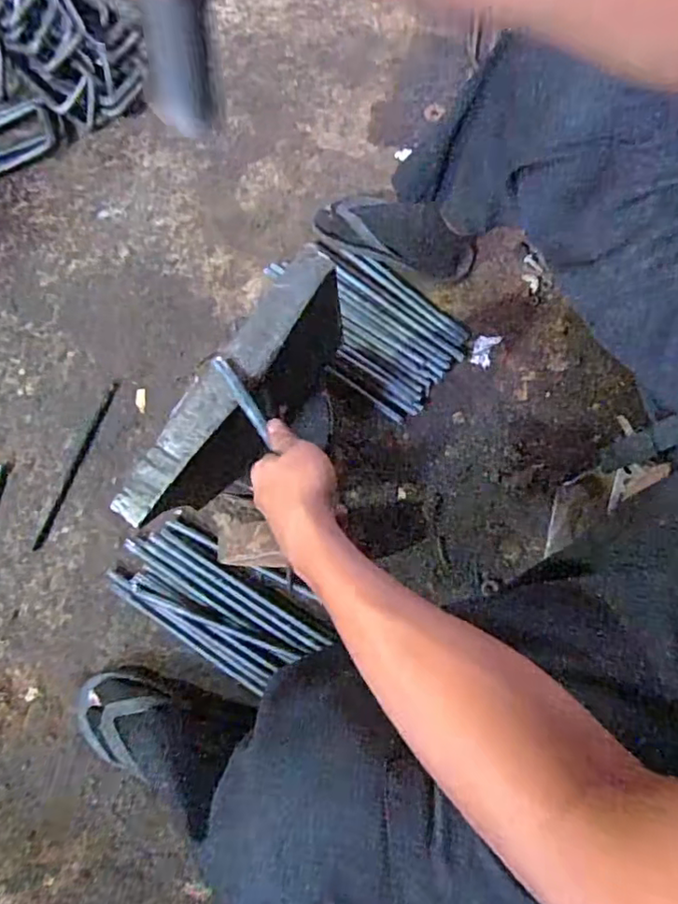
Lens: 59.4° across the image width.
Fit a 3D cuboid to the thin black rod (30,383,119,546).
[{"bbox_3d":[-0.403,0.017,0.915,0.016,0.009,0.275,17,73,8],"label":"thin black rod"}]

